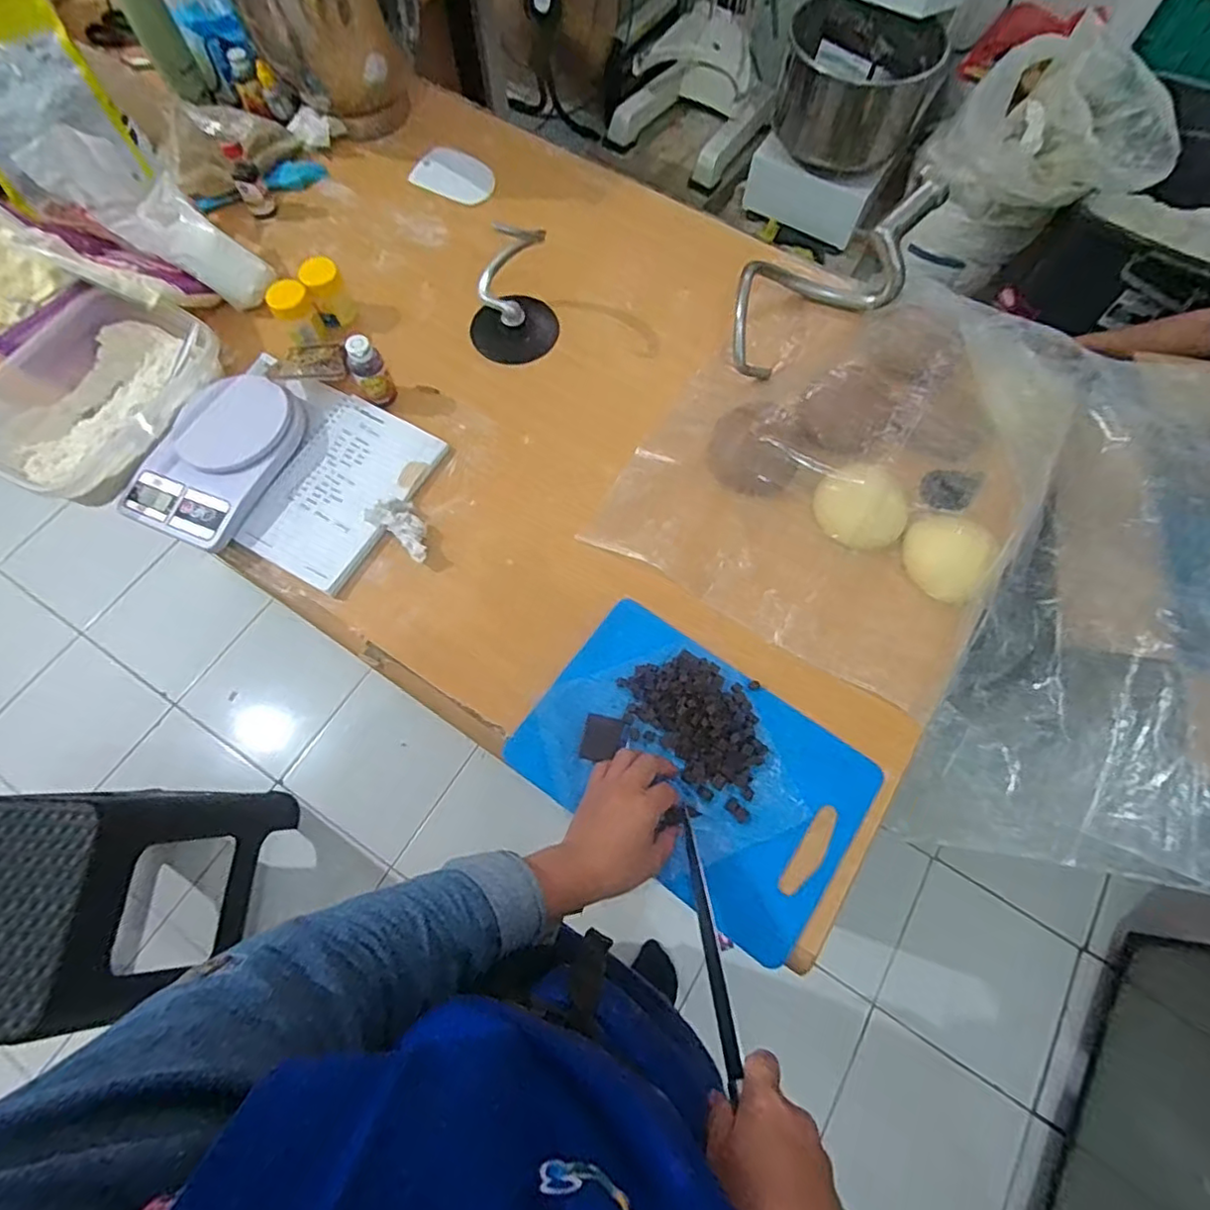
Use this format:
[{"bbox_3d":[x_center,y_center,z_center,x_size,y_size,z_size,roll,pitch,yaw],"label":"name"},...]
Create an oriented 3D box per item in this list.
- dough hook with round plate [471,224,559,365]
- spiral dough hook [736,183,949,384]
[{"bbox_3d":[-0.113,-0.367,0.719,0.106,0.096,0.113,-8,69,-4],"label":"dough hook with round plate"},{"bbox_3d":[0.251,-0.377,0.694,0.266,0.113,0.094,-29,72,-11],"label":"spiral dough hook"}]

